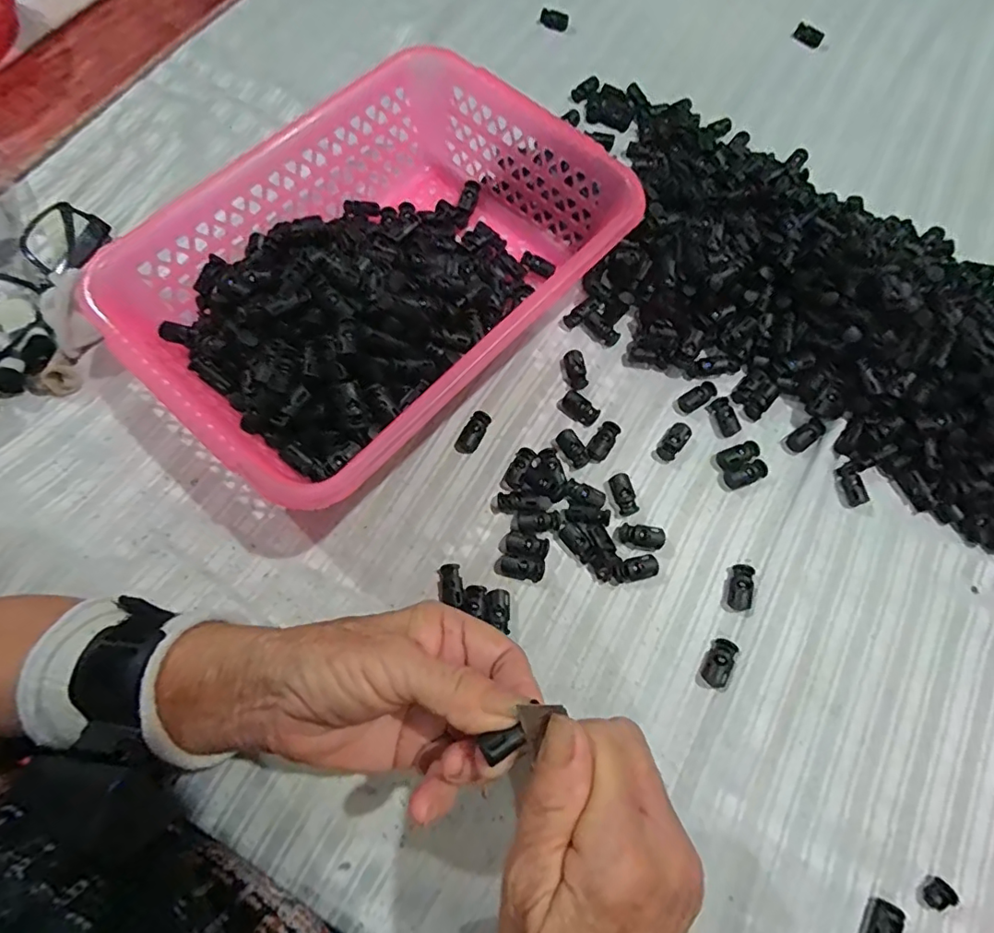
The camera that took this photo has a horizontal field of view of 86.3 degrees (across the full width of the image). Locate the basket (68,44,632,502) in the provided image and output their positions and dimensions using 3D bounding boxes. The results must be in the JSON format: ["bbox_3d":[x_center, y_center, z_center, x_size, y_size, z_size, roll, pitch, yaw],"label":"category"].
[{"bbox_3d":[-0.076,-0.125,0.351,0.208,0.081,0.291,41,73,14],"label":"basket"}]

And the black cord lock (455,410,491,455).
[{"bbox_3d":[-0.015,-0.023,0.356,0.015,0.007,0.031,29,71,10],"label":"black cord lock"}]

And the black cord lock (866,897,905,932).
[{"bbox_3d":[0.193,0.229,0.263,0.014,0.009,0.023,39,73,13],"label":"black cord lock"}]

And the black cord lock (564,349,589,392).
[{"bbox_3d":[0.056,-0.067,0.372,0.014,0.009,0.027,-11,69,-5],"label":"black cord lock"}]

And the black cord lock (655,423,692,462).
[{"bbox_3d":[0.119,-0.017,0.357,0.014,0.009,0.027,38,73,13],"label":"black cord lock"}]

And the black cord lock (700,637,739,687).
[{"bbox_3d":[0.131,0.115,0.312,0.014,0.006,0.027,30,71,11],"label":"black cord lock"}]

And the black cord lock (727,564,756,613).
[{"bbox_3d":[0.152,0.074,0.326,0.014,0.008,0.028,17,69,6],"label":"black cord lock"}]

